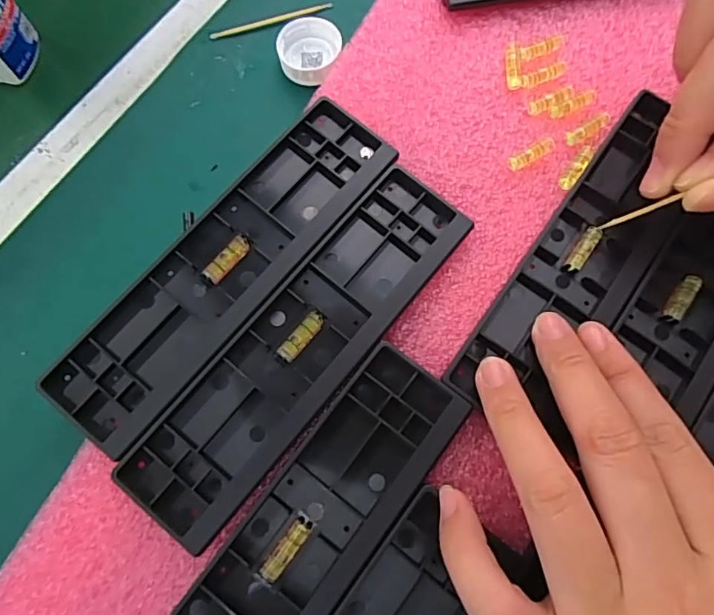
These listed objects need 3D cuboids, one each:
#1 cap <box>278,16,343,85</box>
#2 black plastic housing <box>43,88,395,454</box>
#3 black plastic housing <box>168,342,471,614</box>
[{"bbox_3d":[-0.024,-0.124,0.245,0.026,0.011,0.031,21,76,3],"label":"cap"},{"bbox_3d":[-0.049,-0.017,0.199,0.043,0.009,0.157,40,78,8],"label":"black plastic housing"},{"bbox_3d":[-0.022,0.086,0.173,0.044,0.005,0.158,37,78,7],"label":"black plastic housing"}]

